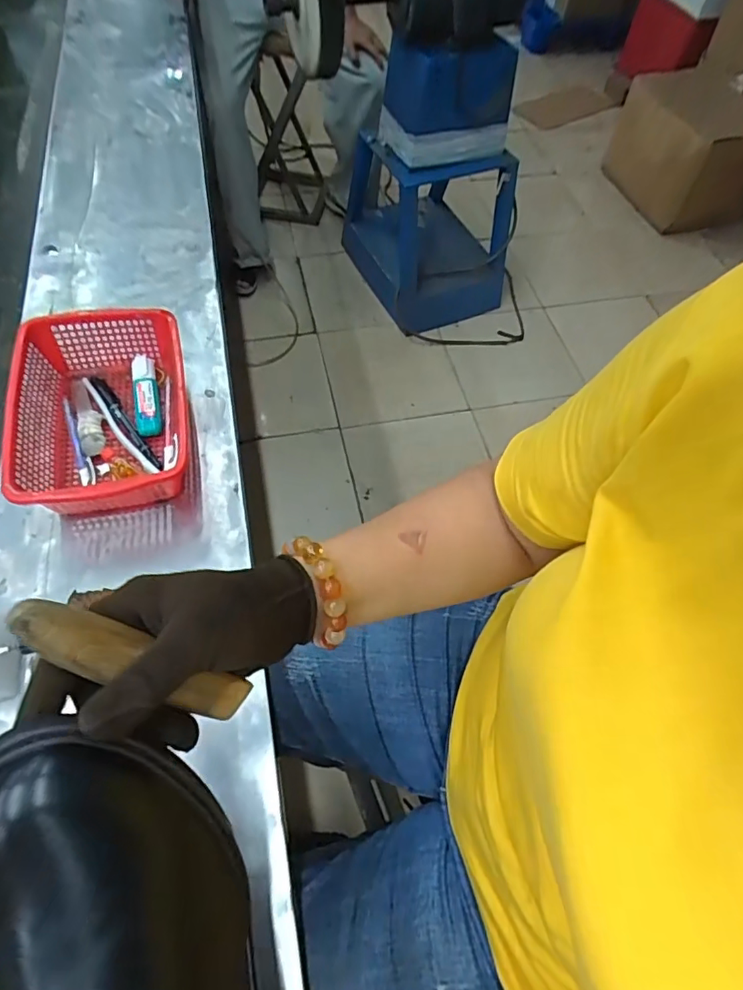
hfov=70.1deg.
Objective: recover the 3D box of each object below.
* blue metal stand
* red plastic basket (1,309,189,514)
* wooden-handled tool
[{"bbox_3d":[0.194,-0.977,1.624,0.428,0.689,0.576,-18,61,-14],"label":"blue metal stand"},{"bbox_3d":[-0.257,-0.080,0.524,0.150,0.074,0.227,-10,60,-10],"label":"red plastic basket"},{"bbox_3d":[-0.105,0.083,0.251,0.013,0.132,0.022,-9,53,30],"label":"wooden-handled tool"}]

